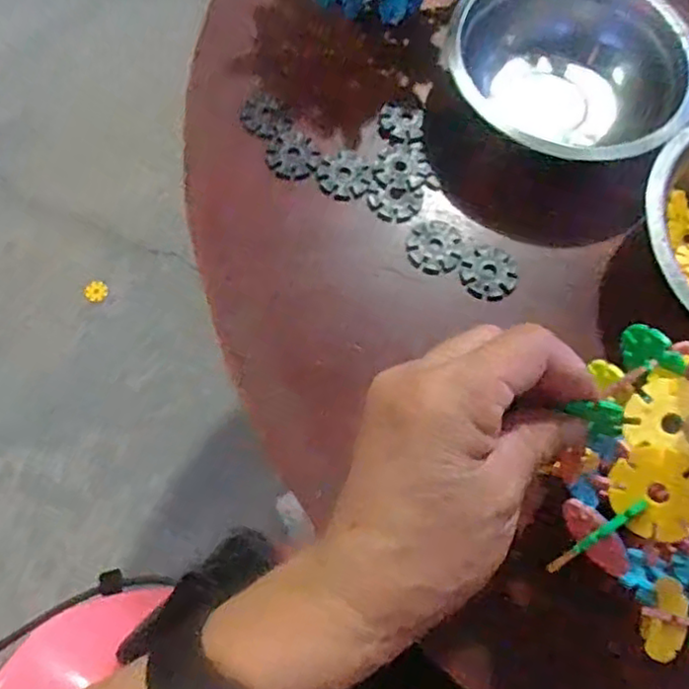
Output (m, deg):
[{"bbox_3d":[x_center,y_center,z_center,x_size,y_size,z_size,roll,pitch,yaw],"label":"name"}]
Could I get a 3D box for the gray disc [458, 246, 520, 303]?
[{"bbox_3d":[0.081,-0.040,0.361,0.032,0.004,0.033,1,68,-3],"label":"gray disc"}]

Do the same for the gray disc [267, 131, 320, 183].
[{"bbox_3d":[-0.030,-0.110,0.380,0.029,0.004,0.033,-15,70,-9],"label":"gray disc"}]

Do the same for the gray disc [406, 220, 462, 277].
[{"bbox_3d":[0.051,-0.055,0.364,0.030,0.004,0.033,1,68,-3],"label":"gray disc"}]

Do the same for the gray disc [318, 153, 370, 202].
[{"bbox_3d":[0.000,-0.098,0.378,0.030,0.004,0.030,1,68,-3],"label":"gray disc"}]

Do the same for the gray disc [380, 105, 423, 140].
[{"bbox_3d":[0.035,-0.136,0.397,0.025,0.004,0.026,1,68,-3],"label":"gray disc"}]

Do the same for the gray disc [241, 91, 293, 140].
[{"bbox_3d":[-0.046,-0.138,0.390,0.029,0.004,0.030,1,68,-3],"label":"gray disc"}]

